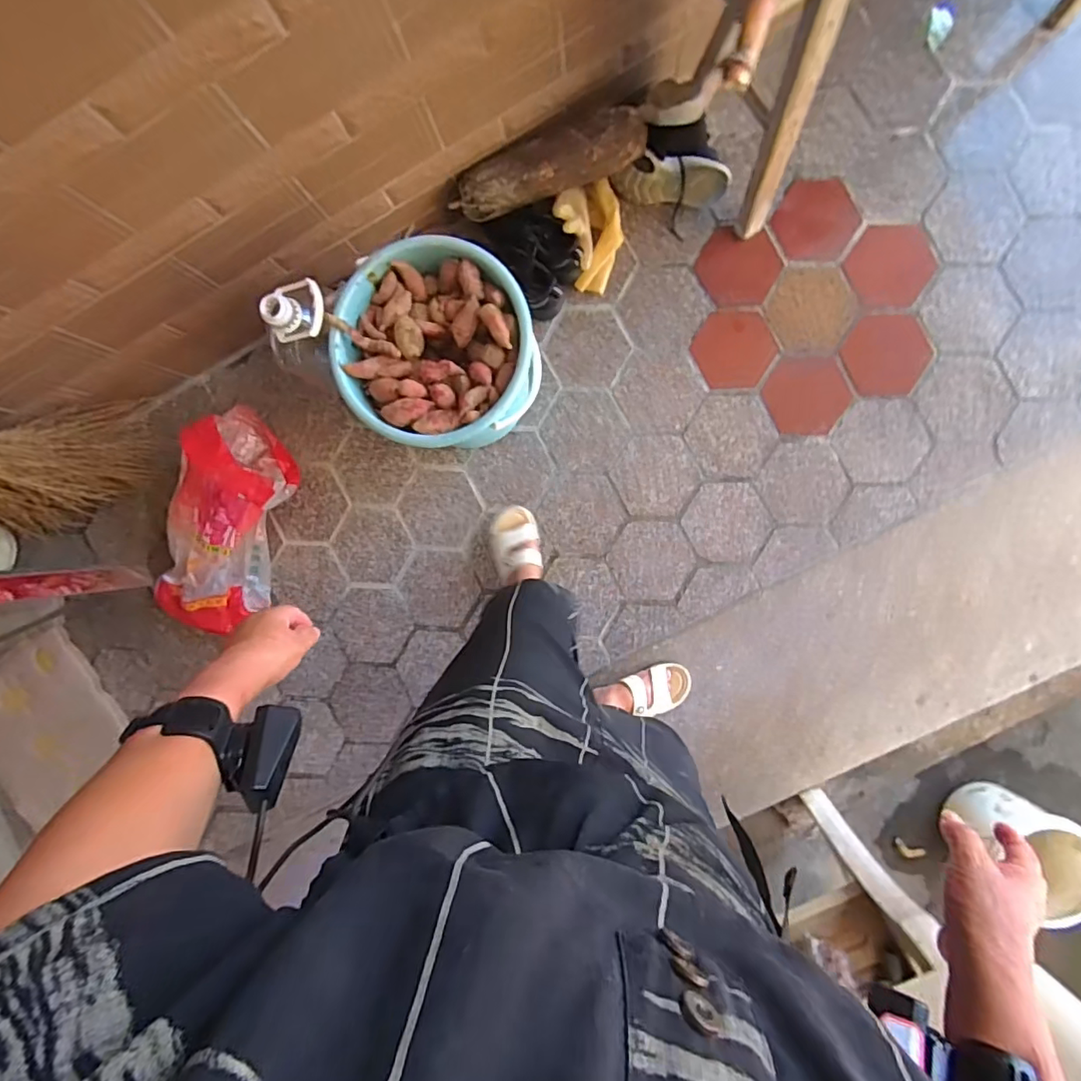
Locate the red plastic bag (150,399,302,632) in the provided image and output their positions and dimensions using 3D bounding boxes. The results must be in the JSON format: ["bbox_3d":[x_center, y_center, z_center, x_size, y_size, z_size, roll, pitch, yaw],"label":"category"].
[{"bbox_3d":[-0.681,-0.031,1.161,0.224,0.193,0.466,24,92,4],"label":"red plastic bag"}]

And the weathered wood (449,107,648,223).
[{"bbox_3d":[0.013,-0.738,1.046,0.368,0.090,0.113,-15,91,6],"label":"weathered wood"}]

